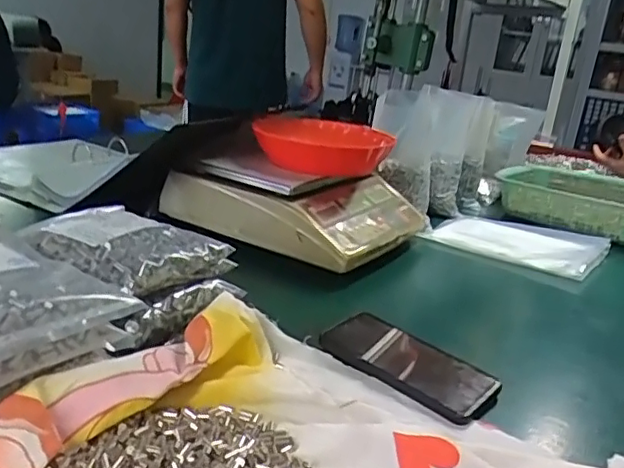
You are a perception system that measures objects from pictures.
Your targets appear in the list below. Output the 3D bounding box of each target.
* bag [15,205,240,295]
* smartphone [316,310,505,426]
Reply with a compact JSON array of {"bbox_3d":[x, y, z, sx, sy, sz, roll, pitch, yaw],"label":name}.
[{"bbox_3d":[-0.183,0.011,0.571,0.171,0.041,0.141,19,22,20],"label":"bag"},{"bbox_3d":[0.093,0.122,0.566,0.161,0.018,0.081,21,30,36],"label":"smartphone"}]

